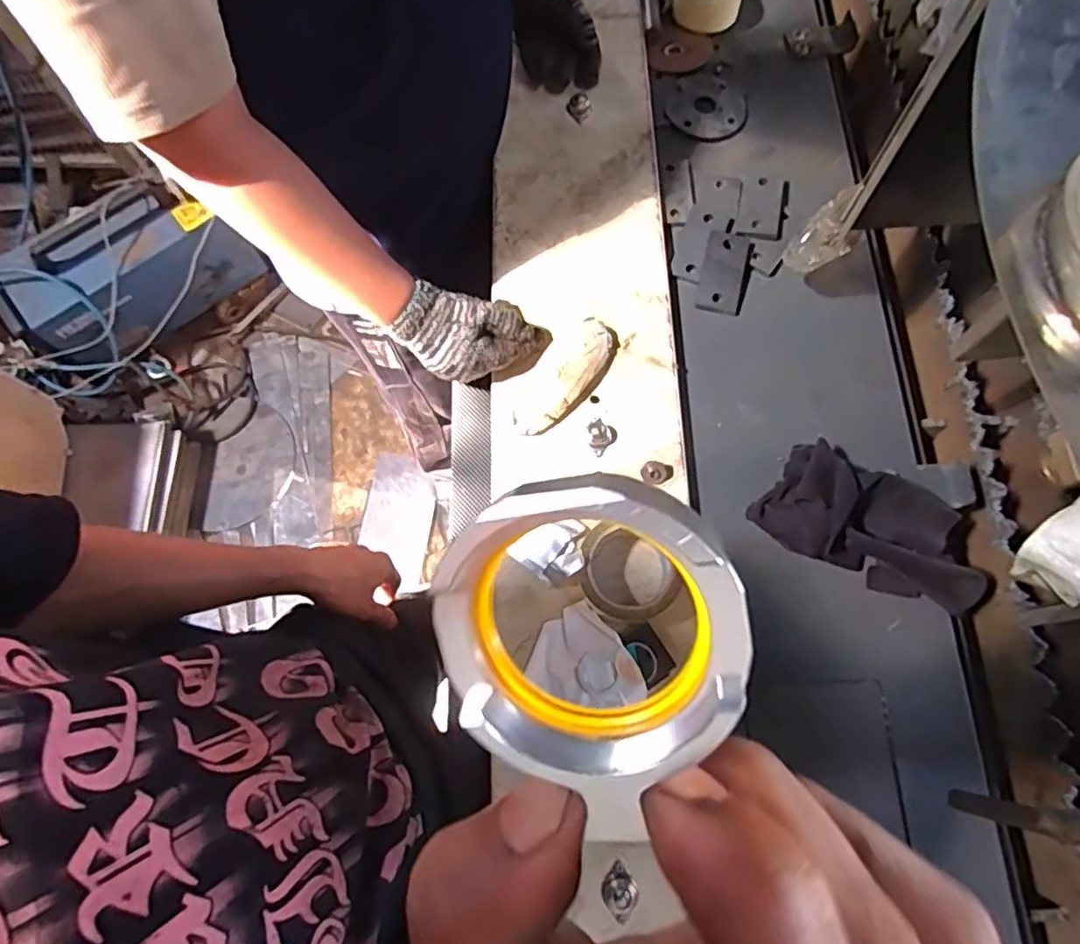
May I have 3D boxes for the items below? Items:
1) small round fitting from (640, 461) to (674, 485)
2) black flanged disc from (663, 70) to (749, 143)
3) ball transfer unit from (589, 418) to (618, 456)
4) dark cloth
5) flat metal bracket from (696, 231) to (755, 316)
[{"bbox_3d":[0.123,0.002,0.677,0.035,0.017,0.023,3,71,-2],"label":"small round fitting"},{"bbox_3d":[0.223,-0.492,0.861,0.107,0.008,0.124,14,71,2],"label":"black flanged disc"},{"bbox_3d":[0.065,-0.039,0.685,0.029,0.016,0.032,41,74,11],"label":"ball transfer unit"},{"bbox_3d":[0.346,0.058,0.650,0.232,0.055,0.121,31,74,9],"label":"dark cloth"},{"bbox_3d":[0.222,-0.236,0.764,0.056,0.008,0.100,14,71,2],"label":"flat metal bracket"}]

